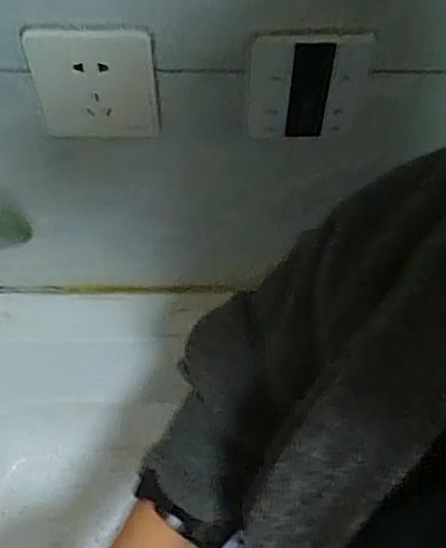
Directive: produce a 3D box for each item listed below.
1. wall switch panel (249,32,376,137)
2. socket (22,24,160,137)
[{"bbox_3d":[0.060,-0.131,0.414,0.079,0.090,0.011,3,57,1],"label":"wall switch panel"},{"bbox_3d":[-0.093,-0.138,0.423,0.089,0.092,0.011,0,57,-1],"label":"socket"}]

